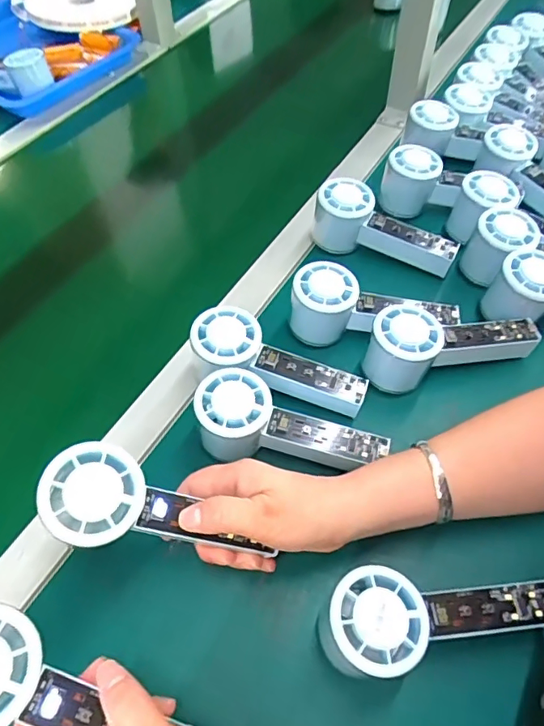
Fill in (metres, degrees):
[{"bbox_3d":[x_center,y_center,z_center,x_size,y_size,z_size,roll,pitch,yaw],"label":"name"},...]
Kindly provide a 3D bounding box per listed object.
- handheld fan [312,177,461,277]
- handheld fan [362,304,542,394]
[{"bbox_3d":[0.119,-0.143,0.522,0.149,0.056,0.054,15,57,12],"label":"handheld fan"},{"bbox_3d":[0.153,-0.017,0.444,0.155,0.069,0.058,-17,56,-10],"label":"handheld fan"}]

